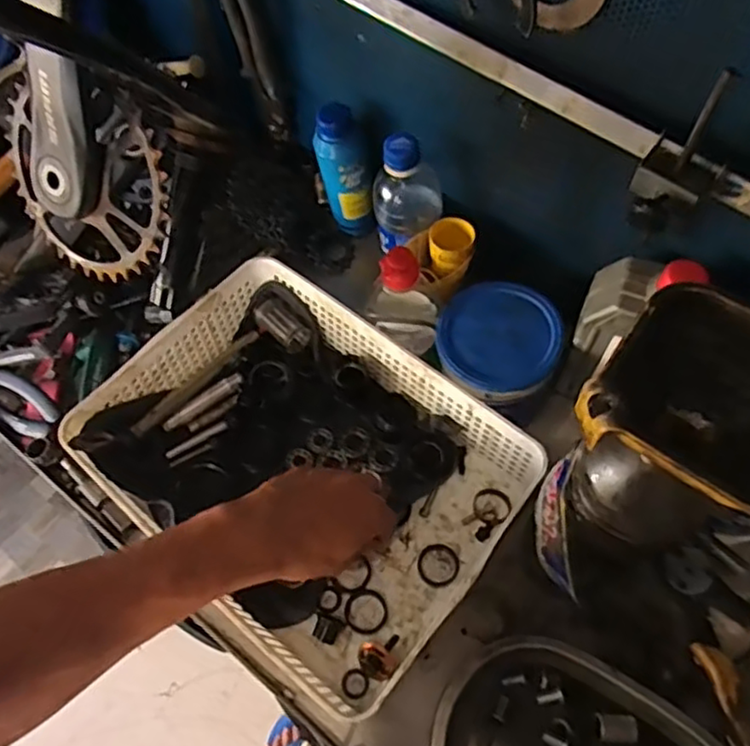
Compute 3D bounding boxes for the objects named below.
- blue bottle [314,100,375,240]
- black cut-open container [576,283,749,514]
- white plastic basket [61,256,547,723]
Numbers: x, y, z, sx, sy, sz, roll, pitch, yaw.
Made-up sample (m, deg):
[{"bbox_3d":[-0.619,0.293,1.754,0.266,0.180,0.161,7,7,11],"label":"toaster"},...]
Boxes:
[{"bbox_3d":[-0.030,-0.195,0.662,0.049,0.145,0.039,-8,62,-1],"label":"blue bottle"},{"bbox_3d":[0.151,0.019,0.307,0.092,0.064,0.093,33,68,18],"label":"black cut-open container"},{"bbox_3d":[-0.060,0.076,0.568,0.325,0.084,0.254,38,70,20],"label":"white plastic basket"}]

